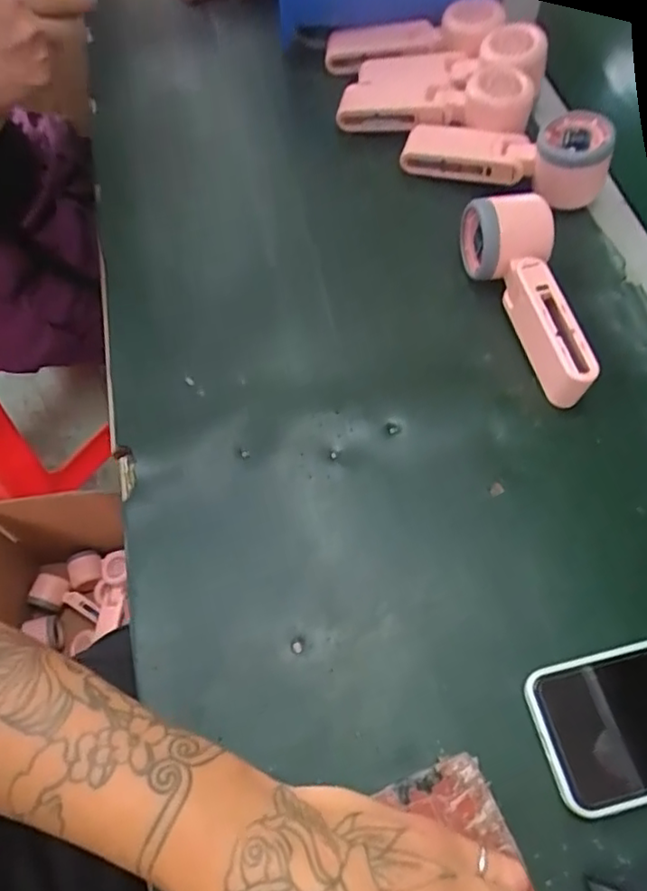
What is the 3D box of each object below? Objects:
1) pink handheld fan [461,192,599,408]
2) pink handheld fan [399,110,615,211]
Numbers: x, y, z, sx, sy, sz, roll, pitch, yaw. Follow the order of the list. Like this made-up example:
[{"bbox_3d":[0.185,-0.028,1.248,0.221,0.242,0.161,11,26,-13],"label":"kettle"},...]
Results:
[{"bbox_3d":[0.146,-0.107,0.453,0.058,0.052,0.155,-5,62,-4],"label":"pink handheld fan"},{"bbox_3d":[0.148,-0.243,0.517,0.167,0.056,0.052,16,63,7],"label":"pink handheld fan"}]

